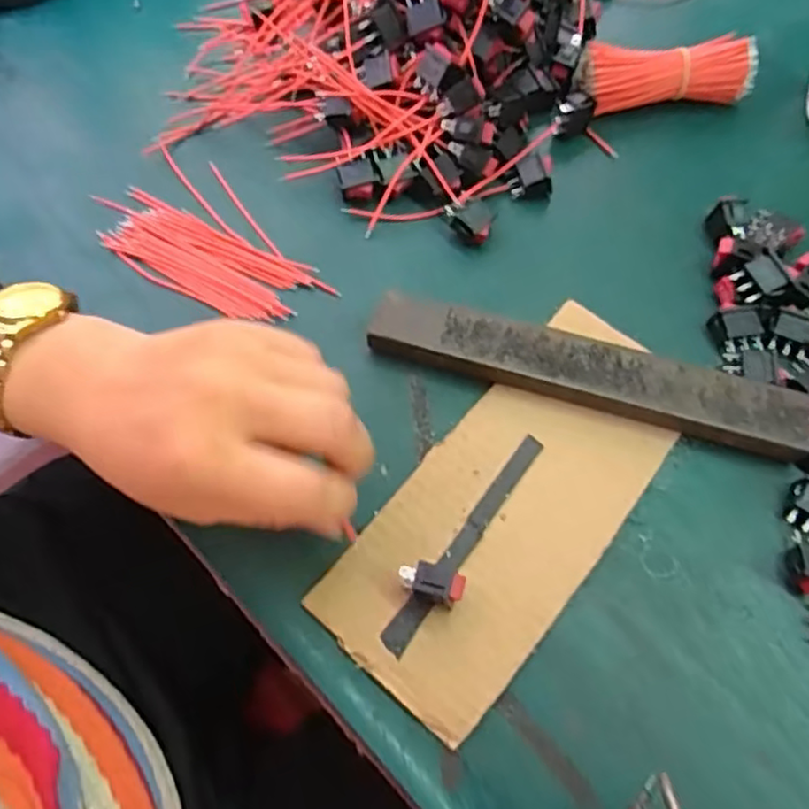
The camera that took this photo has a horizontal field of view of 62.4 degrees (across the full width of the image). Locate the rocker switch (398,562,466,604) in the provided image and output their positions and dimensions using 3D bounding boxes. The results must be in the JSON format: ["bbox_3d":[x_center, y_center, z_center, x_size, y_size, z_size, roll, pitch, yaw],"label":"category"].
[{"bbox_3d":[0.011,0.072,0.269,0.025,0.021,0.013,20,66,8],"label":"rocker switch"}]

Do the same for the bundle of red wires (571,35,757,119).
[{"bbox_3d":[0.152,-0.193,0.392,0.101,0.035,0.031,-8,65,-4],"label":"bundle of red wires"}]

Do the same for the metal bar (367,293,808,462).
[{"bbox_3d":[0.085,-0.016,0.311,0.199,0.019,0.031,15,66,6],"label":"metal bar"}]

